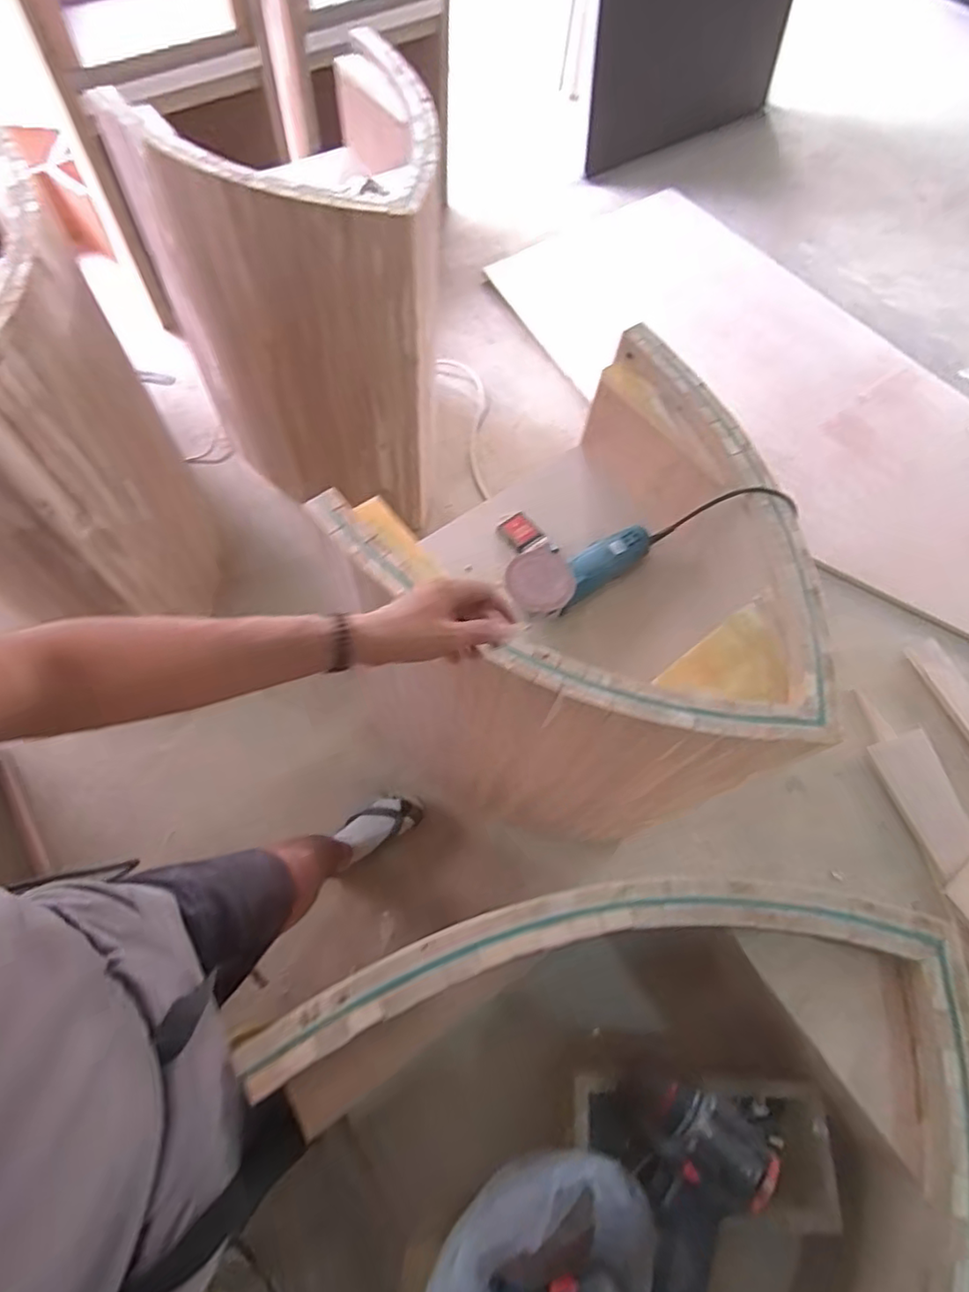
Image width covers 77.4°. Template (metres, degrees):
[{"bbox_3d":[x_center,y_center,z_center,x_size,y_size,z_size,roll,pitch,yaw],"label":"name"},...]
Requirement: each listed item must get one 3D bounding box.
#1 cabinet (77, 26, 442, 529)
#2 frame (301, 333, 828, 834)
[{"bbox_3d":[-0.366,-0.797,1.477,0.613,0.755,0.613,-28,69,-15],"label":"cabinet"},{"bbox_3d":[0.144,0.046,1.107,0.575,0.776,0.612,-27,69,-15],"label":"frame"}]

